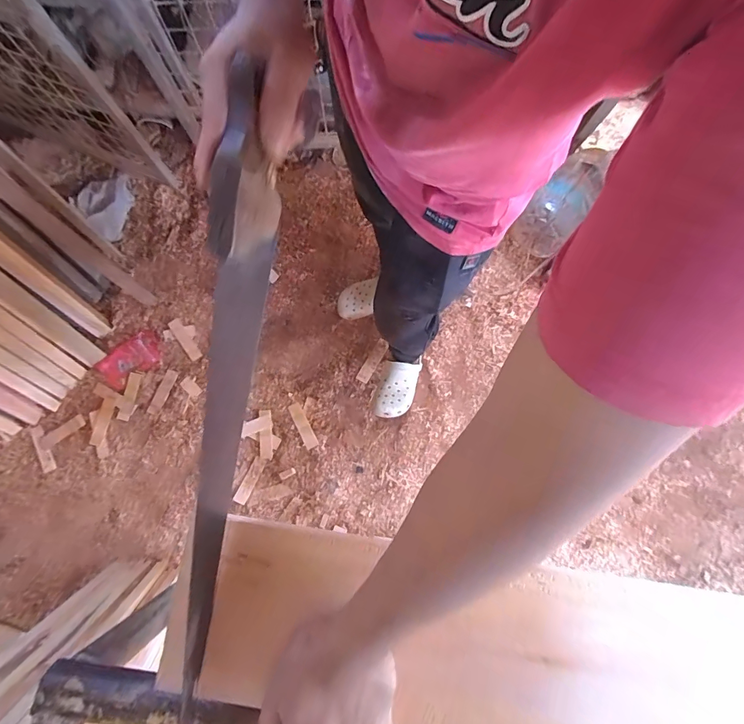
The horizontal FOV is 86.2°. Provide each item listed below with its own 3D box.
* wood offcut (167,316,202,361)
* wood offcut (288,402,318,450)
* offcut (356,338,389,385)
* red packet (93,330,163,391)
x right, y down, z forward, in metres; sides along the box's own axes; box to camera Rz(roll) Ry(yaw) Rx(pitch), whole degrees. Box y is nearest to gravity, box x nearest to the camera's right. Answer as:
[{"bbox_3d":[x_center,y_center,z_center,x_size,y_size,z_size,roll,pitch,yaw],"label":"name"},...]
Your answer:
[{"bbox_3d":[-0.611,-0.073,1.297,0.042,0.008,0.149,-34,92,-9],"label":"wood offcut"},{"bbox_3d":[-0.218,0.199,1.245,0.039,0.005,0.152,-27,79,-8],"label":"wood offcut"},{"bbox_3d":[0.003,-0.004,1.302,0.041,0.005,0.152,30,89,5],"label":"offcut"},{"bbox_3d":[-0.769,-0.007,1.274,0.193,0.021,0.118,-40,81,-10],"label":"red packet"}]

